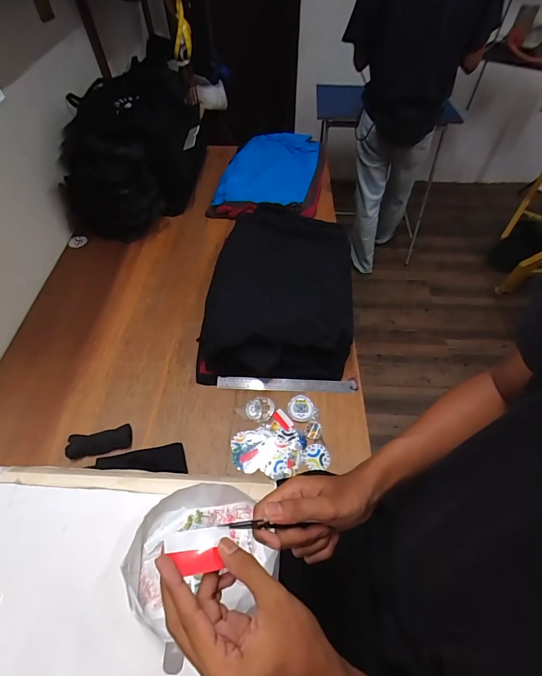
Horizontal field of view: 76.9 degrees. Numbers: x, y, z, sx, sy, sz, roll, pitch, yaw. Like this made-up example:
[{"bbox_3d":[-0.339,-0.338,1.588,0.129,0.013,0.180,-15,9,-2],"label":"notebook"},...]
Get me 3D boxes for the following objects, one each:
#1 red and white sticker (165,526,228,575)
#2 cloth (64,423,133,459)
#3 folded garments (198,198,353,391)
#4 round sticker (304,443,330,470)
[{"bbox_3d":[-0.064,0.185,0.298,0.054,0.004,0.033,6,58,-21],"label":"red and white sticker"},{"bbox_3d":[-0.360,0.220,0.722,0.126,0.024,0.050,-12,54,-10],"label":"cloth"},{"bbox_3d":[0.029,-0.146,0.905,0.368,0.133,0.530,3,55,3],"label":"folded garments"},{"bbox_3d":[0.097,0.251,0.724,0.054,0.004,0.051,1,53,-1],"label":"round sticker"}]

